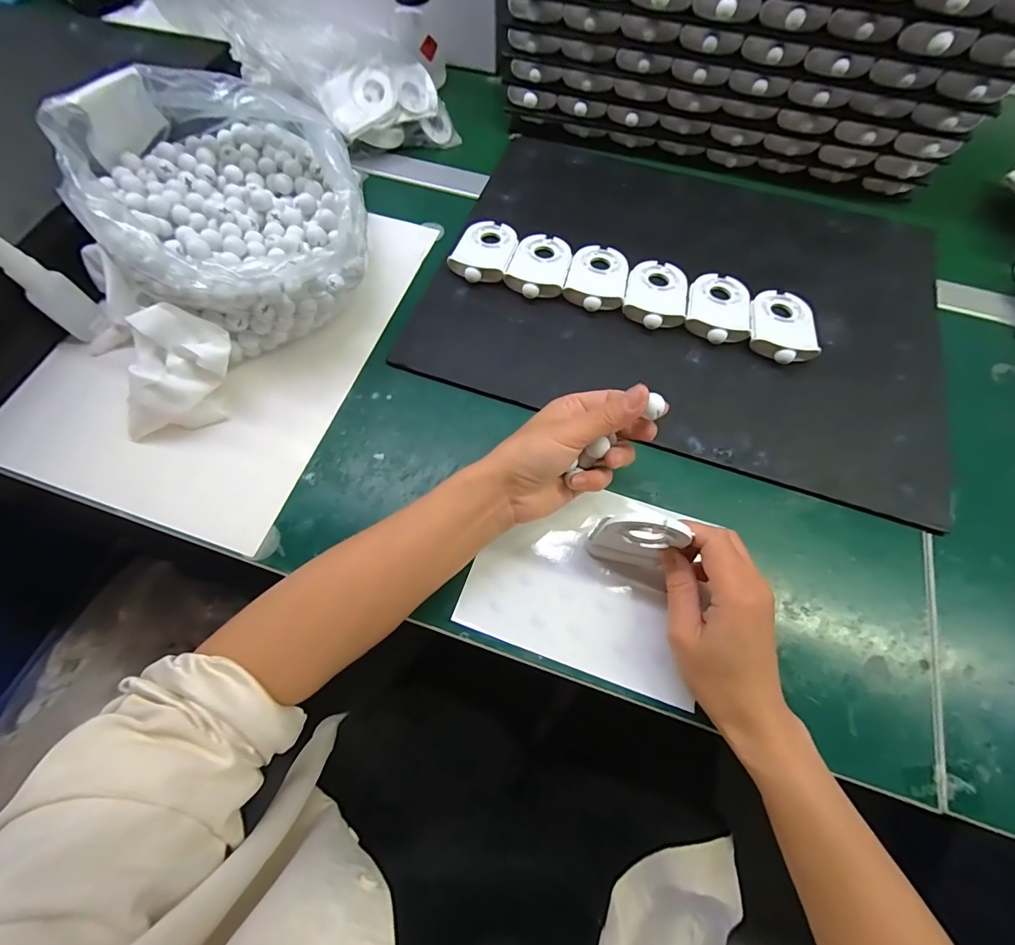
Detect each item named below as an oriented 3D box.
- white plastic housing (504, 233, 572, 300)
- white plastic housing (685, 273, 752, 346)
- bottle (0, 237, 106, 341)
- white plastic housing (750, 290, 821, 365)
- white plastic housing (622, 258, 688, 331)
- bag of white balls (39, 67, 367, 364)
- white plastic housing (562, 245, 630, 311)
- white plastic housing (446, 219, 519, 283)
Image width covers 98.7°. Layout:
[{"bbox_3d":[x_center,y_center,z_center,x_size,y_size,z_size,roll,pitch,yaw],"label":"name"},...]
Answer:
[{"bbox_3d":[0.033,-0.206,0.435,0.057,0.015,0.087,17,66,5],"label":"white plastic housing"},{"bbox_3d":[0.204,-0.160,0.420,0.059,0.014,0.088,15,66,5],"label":"white plastic housing"},{"bbox_3d":[-0.374,-0.151,0.352,0.024,0.106,0.034,35,69,13],"label":"bottle"},{"bbox_3d":[0.255,-0.139,0.409,0.057,0.014,0.085,8,66,1],"label":"white plastic housing"},{"bbox_3d":[0.145,-0.173,0.423,0.058,0.015,0.085,15,66,5],"label":"white plastic housing"},{"bbox_3d":[-0.230,-0.223,0.382,0.203,0.124,0.235,-35,71,-14],"label":"bag of white balls"},{"bbox_3d":[0.089,-0.193,0.432,0.057,0.015,0.085,15,66,5],"label":"white plastic housing"},{"bbox_3d":[-0.021,-0.225,0.444,0.057,0.015,0.086,19,66,6],"label":"white plastic housing"}]

